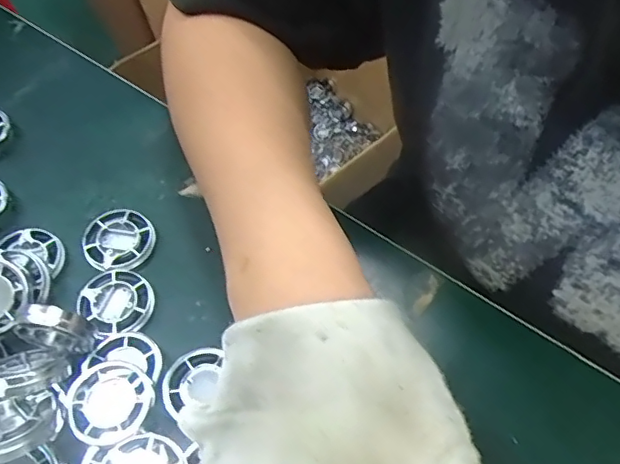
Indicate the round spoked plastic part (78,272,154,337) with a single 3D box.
[{"bbox_3d":[-0.102,0.038,0.308,0.038,0.008,0.035,-1,59,1],"label":"round spoked plastic part"}]

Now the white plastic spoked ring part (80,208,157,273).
[{"bbox_3d":[-0.108,0.005,0.330,0.038,0.011,0.040,-1,59,1],"label":"white plastic spoked ring part"}]

